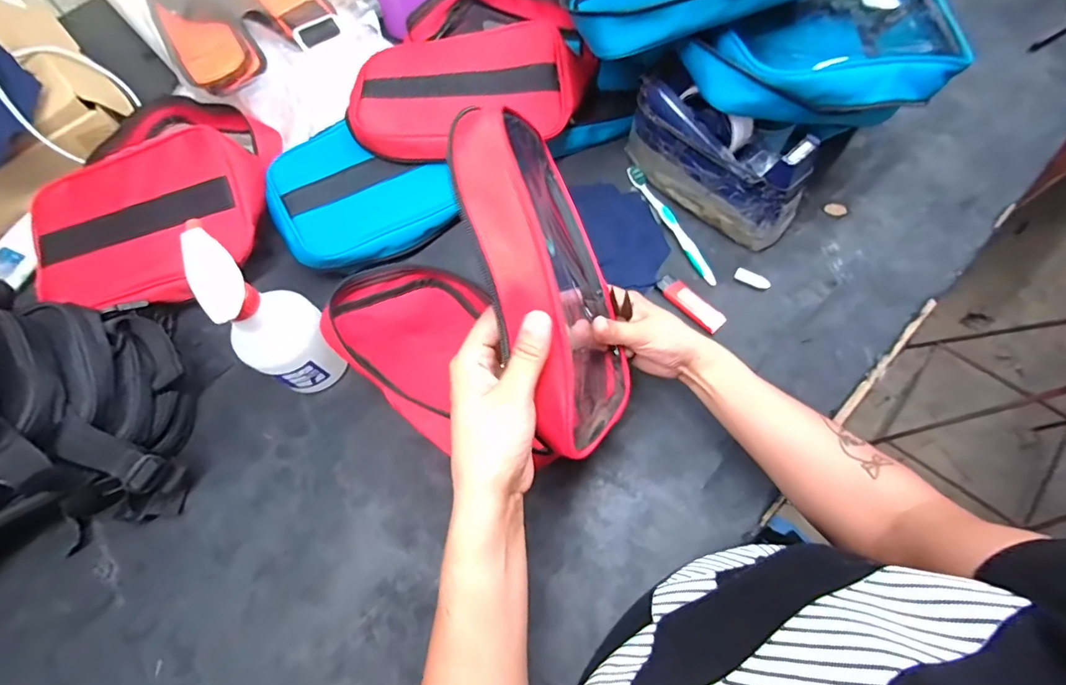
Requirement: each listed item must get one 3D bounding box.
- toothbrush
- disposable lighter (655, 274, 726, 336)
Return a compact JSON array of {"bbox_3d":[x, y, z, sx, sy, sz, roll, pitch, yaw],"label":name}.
[{"bbox_3d":[0.160,-0.141,0.559,0.015,0.010,0.182,-26,69,-7],"label":"toothbrush"},{"bbox_3d":[0.170,-0.043,0.519,0.022,0.010,0.080,-43,72,-13],"label":"disposable lighter"}]

